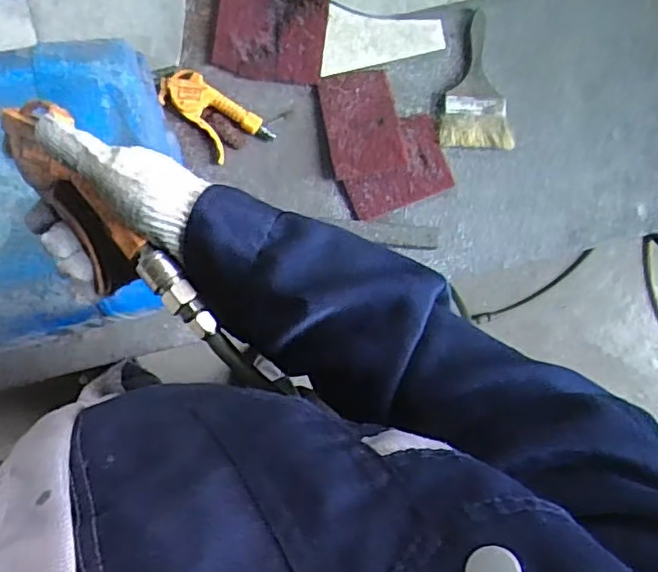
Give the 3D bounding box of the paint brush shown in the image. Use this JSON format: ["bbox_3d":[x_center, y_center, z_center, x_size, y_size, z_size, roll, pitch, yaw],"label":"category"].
[{"bbox_3d":[0.218,-0.302,0.909,0.107,0.013,0.196,-1,88,-7],"label":"paint brush"}]

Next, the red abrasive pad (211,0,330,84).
[{"bbox_3d":[-0.079,-0.349,0.853,0.148,0.014,0.124,7,88,-7],"label":"red abrasive pad"}]

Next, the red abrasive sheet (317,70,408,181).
[{"bbox_3d":[0.047,-0.228,0.866,0.103,0.011,0.143,-11,84,-3],"label":"red abrasive sheet"}]

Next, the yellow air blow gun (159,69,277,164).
[{"bbox_3d":[-0.157,-0.235,0.844,0.080,0.023,0.148,-45,94,-6],"label":"yellow air blow gun"}]

